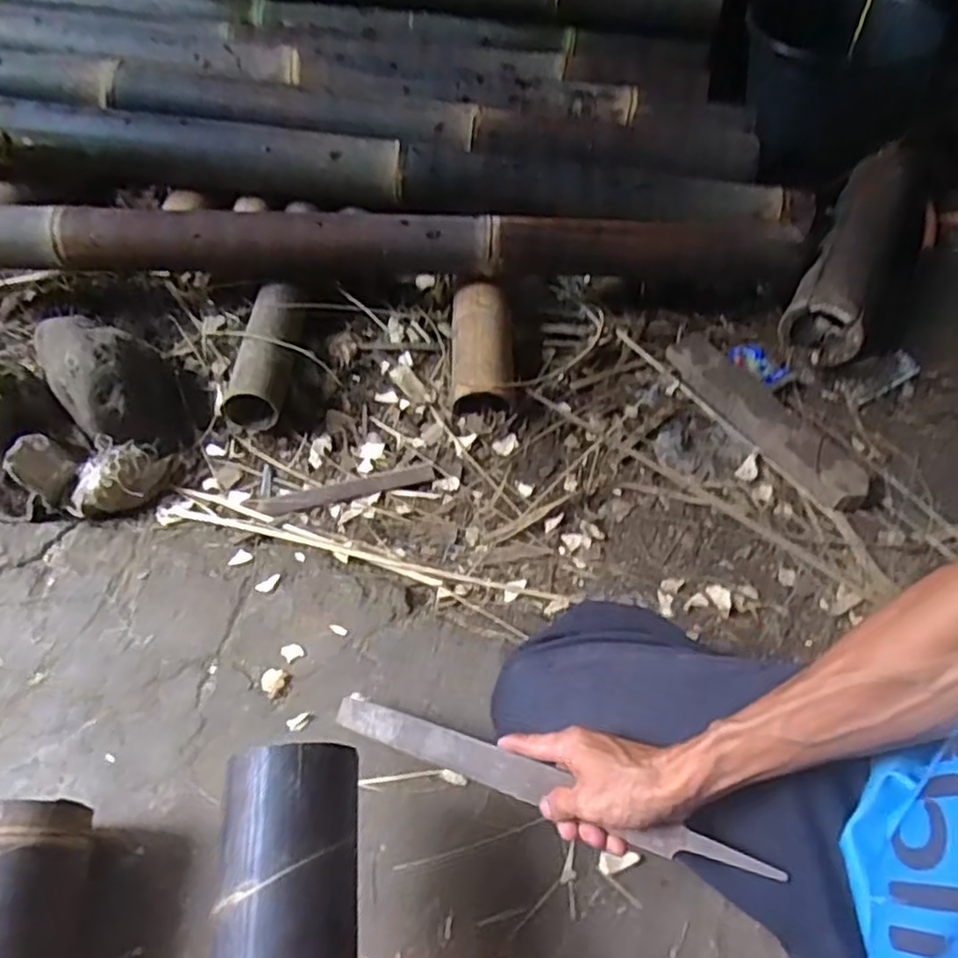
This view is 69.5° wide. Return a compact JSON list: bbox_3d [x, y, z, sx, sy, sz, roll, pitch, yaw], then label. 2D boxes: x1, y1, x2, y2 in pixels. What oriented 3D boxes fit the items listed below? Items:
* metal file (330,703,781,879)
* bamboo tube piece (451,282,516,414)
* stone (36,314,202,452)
[{"bbox_3d":[0.028,0.217,0.504,0.353,0.008,0.030,7,75,33],"label":"metal file"},{"bbox_3d":[0.001,-0.164,0.869,0.073,0.064,0.174,-2,56,-3],"label":"bamboo tube piece"},{"bbox_3d":[-0.416,-0.119,0.801,0.128,0.124,0.171,-36,64,-22],"label":"stone"}]

